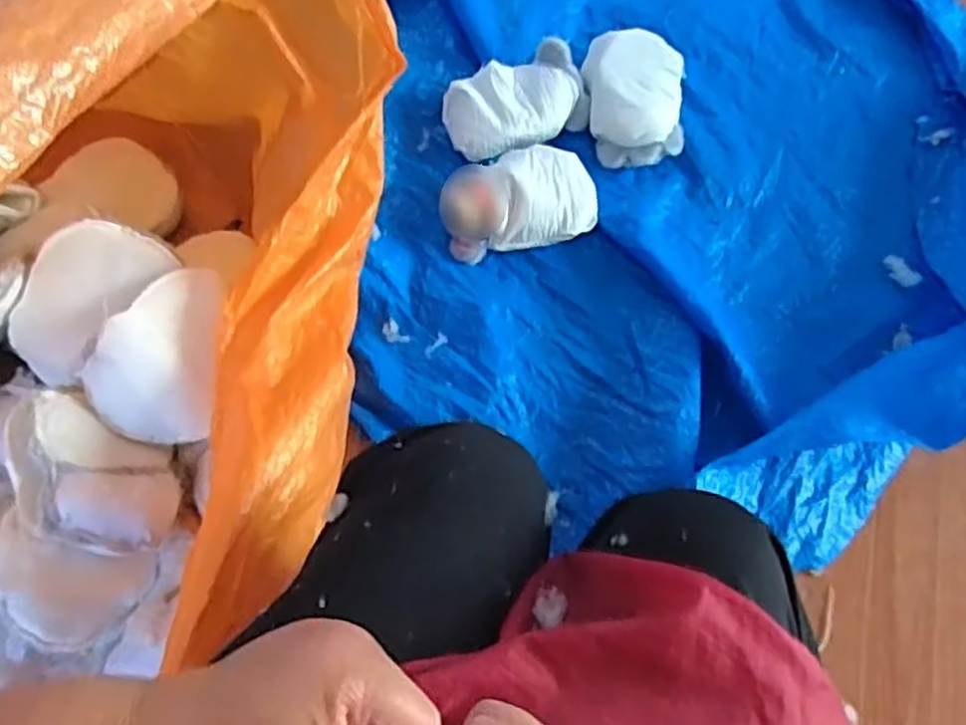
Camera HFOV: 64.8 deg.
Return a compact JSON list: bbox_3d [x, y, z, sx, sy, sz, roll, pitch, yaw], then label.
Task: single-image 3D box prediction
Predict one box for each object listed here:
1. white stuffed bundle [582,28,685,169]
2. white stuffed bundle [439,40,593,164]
[{"bbox_3d":[0.190,-0.333,0.969,0.124,0.060,0.178,2,69,2],"label":"white stuffed bundle"},{"bbox_3d":[0.041,-0.325,0.970,0.176,0.066,0.113,-19,70,-5],"label":"white stuffed bundle"}]

